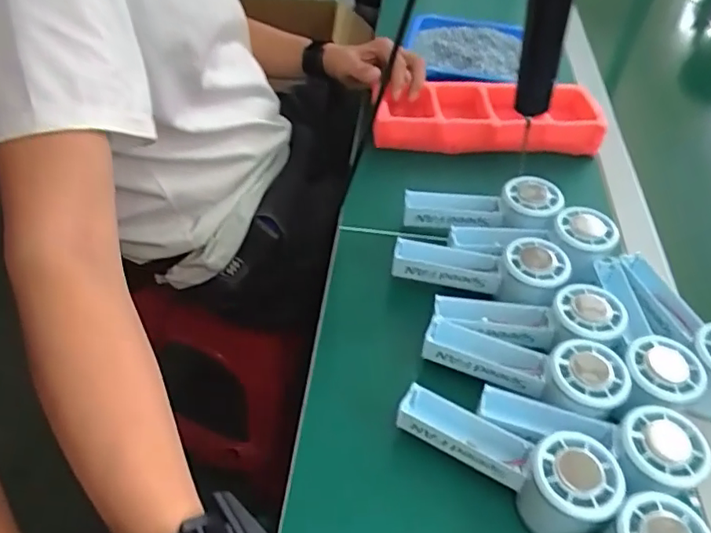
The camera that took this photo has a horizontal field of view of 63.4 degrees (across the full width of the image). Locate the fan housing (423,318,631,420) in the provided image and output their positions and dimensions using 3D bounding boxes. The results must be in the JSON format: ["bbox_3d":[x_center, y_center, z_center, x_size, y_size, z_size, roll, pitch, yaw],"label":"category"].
[{"bbox_3d":[0.130,0.074,0.447,0.146,0.032,0.056,11,45,24],"label":"fan housing"}]

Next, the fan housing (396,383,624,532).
[{"bbox_3d":[0.102,0.132,0.406,0.153,0.061,0.056,28,51,21],"label":"fan housing"}]

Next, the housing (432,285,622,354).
[{"bbox_3d":[0.145,0.044,0.483,0.146,0.034,0.050,-1,45,13],"label":"housing"}]

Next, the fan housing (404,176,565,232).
[{"bbox_3d":[0.126,-0.060,0.574,0.150,0.031,0.056,-3,45,11],"label":"fan housing"}]

